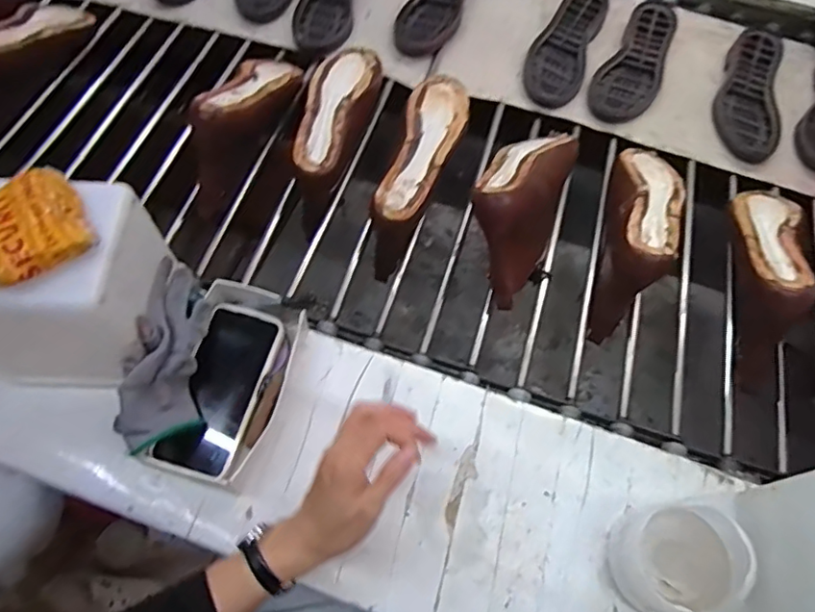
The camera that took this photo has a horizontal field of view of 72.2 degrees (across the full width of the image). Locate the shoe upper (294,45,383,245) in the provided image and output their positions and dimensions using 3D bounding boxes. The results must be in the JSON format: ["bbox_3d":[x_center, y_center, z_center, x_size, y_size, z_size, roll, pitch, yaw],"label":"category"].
[{"bbox_3d":[-0.094,-0.249,0.765,0.083,0.072,0.264,11,62,3],"label":"shoe upper"}]

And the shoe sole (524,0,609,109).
[{"bbox_3d":[0.249,-0.415,0.883,0.089,0.018,0.263,21,63,8],"label":"shoe sole"}]

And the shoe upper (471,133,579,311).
[{"bbox_3d":[0.143,-0.138,0.688,0.097,0.122,0.273,21,63,8],"label":"shoe upper"}]

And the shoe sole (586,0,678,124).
[{"bbox_3d":[0.363,-0.384,0.872,0.093,0.019,0.255,29,64,12],"label":"shoe sole"}]

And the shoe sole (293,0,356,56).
[{"bbox_3d":[-0.123,-0.510,0.915,0.094,0.029,0.241,12,62,4],"label":"shoe sole"}]

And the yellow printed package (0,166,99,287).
[{"bbox_3d":[-0.307,-0.068,0.444,0.086,0.019,0.095,-30,68,-17],"label":"yellow printed package"}]

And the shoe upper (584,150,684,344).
[{"bbox_3d":[0.290,-0.100,0.693,0.077,0.101,0.267,17,62,6],"label":"shoe upper"}]

